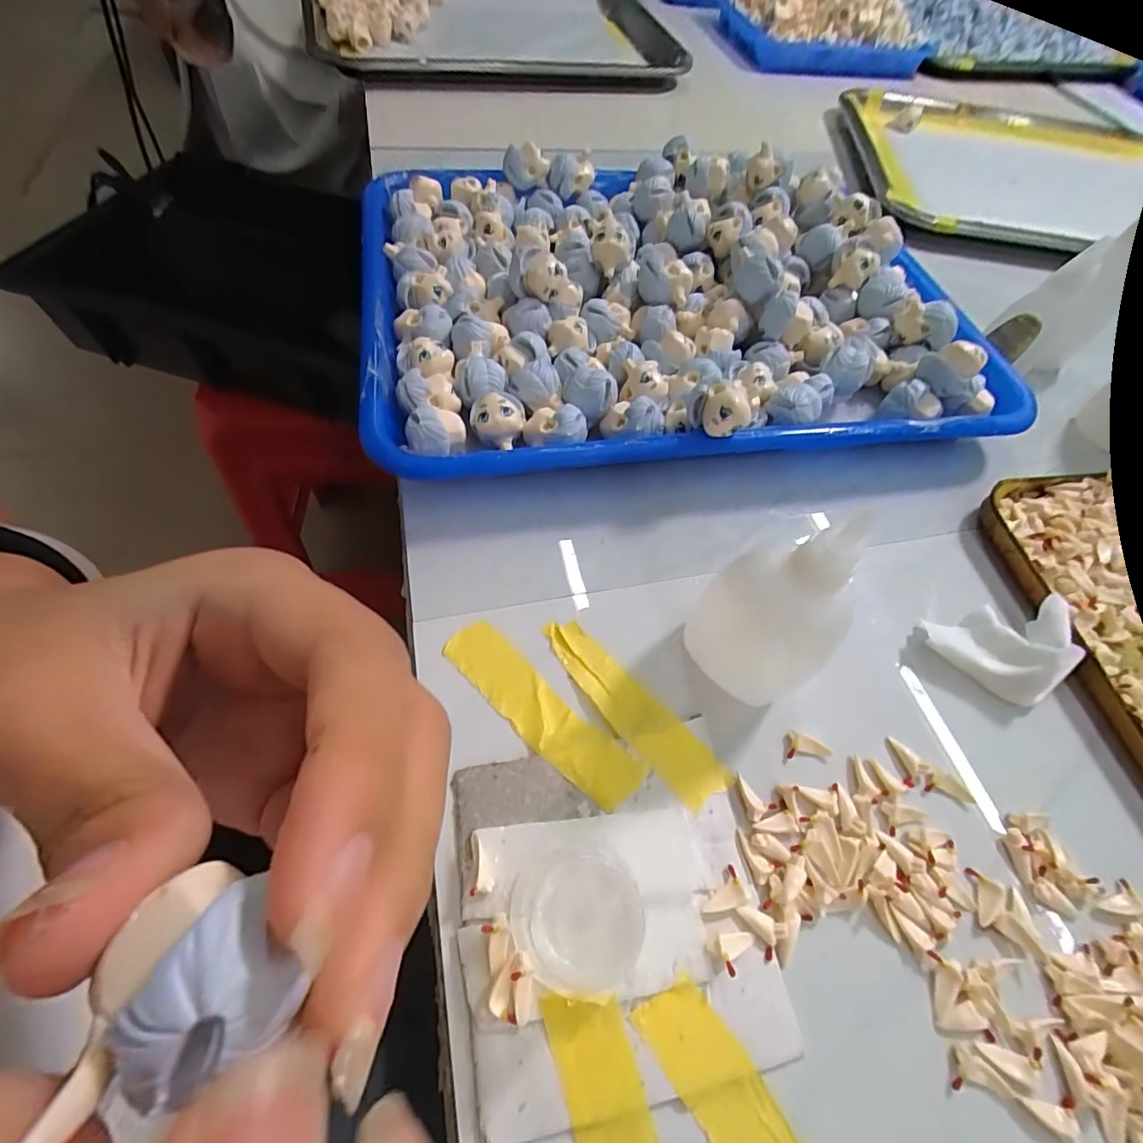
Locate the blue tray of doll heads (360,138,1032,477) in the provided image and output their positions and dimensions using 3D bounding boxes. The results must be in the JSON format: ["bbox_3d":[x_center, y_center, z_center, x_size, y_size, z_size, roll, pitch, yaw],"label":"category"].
[{"bbox_3d":[0.055,-0.155,0.289,0.327,0.053,0.243,-7,60,-10],"label":"blue tray of doll heads"}]

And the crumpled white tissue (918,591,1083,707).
[{"bbox_3d":[0.174,0.031,0.206,0.055,0.023,0.039,-9,61,-11],"label":"crumpled white tissue"}]

